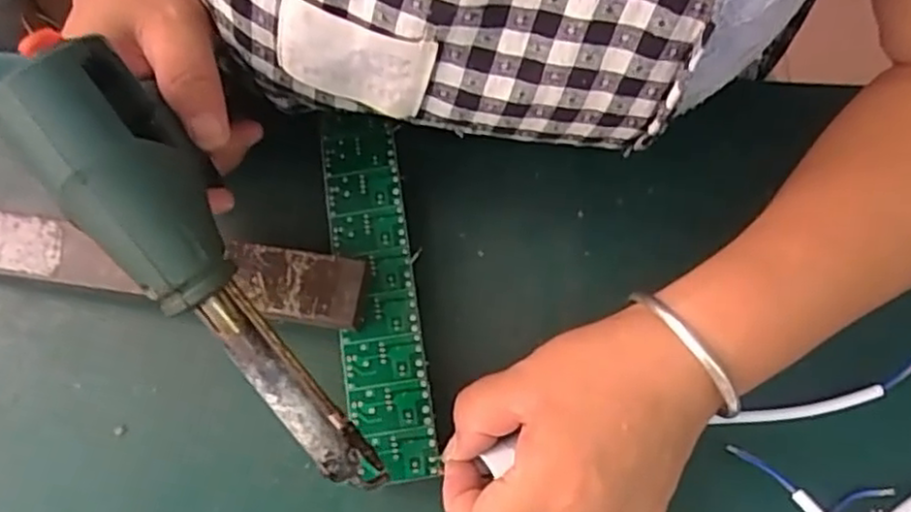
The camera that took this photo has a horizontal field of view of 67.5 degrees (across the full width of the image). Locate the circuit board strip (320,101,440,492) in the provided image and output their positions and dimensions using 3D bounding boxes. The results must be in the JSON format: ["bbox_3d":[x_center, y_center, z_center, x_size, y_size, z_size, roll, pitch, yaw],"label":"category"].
[{"bbox_3d":[-0.037,0.011,0.311,0.036,0.005,0.172,-9,73,-6],"label":"circuit board strip"}]

